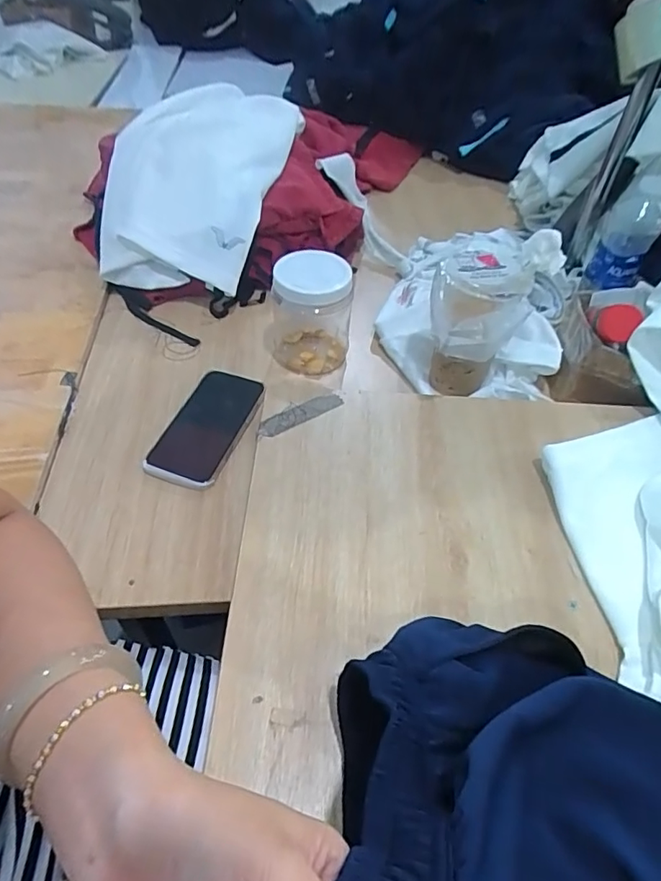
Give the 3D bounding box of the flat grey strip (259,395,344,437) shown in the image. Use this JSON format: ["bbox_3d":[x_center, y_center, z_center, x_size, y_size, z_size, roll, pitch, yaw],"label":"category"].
[{"bbox_3d":[-0.031,-0.028,0.558,0.098,0.004,0.023,-28,64,-26],"label":"flat grey strip"}]

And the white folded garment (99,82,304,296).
[{"bbox_3d":[-0.191,-0.380,0.760,0.240,0.155,0.333,11,50,5],"label":"white folded garment"}]

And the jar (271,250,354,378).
[{"bbox_3d":[-0.026,-0.161,0.648,0.101,0.130,0.100,2,49,-3],"label":"jar"}]

